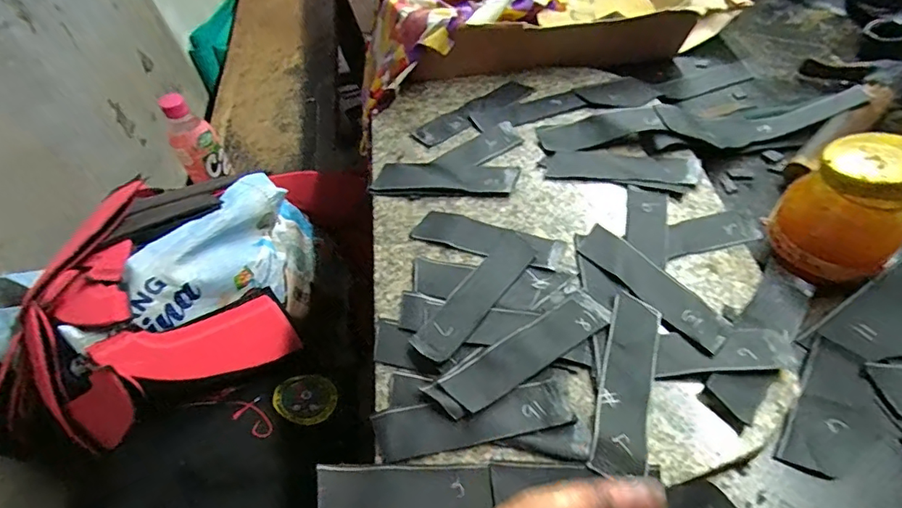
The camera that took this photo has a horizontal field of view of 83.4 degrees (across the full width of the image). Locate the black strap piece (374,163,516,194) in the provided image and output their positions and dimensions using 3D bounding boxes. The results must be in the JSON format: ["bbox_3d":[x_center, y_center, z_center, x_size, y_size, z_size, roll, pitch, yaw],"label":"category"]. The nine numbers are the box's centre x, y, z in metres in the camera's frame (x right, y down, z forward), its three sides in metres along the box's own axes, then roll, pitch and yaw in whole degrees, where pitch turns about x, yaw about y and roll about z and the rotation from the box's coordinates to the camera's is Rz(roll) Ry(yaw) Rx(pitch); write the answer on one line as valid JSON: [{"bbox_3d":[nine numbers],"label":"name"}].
[{"bbox_3d":[-0.005,-0.065,0.428,0.118,0.004,0.035,5,54,8],"label":"black strap piece"}]

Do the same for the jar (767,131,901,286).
[{"bbox_3d":[0.258,-0.027,0.335,0.061,0.095,0.061,-2,54,3],"label":"jar"}]

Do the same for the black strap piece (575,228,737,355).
[{"bbox_3d":[0.136,0.020,0.349,0.032,0.006,0.116,-30,55,-22],"label":"black strap piece"}]

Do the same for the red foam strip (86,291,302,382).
[{"bbox_3d":[-0.243,0.093,0.506,0.174,0.014,0.067,-15,84,-43],"label":"red foam strip"}]

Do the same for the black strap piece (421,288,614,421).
[{"bbox_3d":[0.045,0.063,0.321,0.123,0.004,0.030,-30,61,-15],"label":"black strap piece"}]

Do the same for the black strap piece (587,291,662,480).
[{"bbox_3d":[0.108,0.076,0.308,0.030,0.006,0.112,16,56,9],"label":"black strap piece"}]

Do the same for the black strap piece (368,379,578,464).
[{"bbox_3d":[0.012,0.100,0.303,0.115,0.005,0.029,-10,54,-3],"label":"black strap piece"}]

